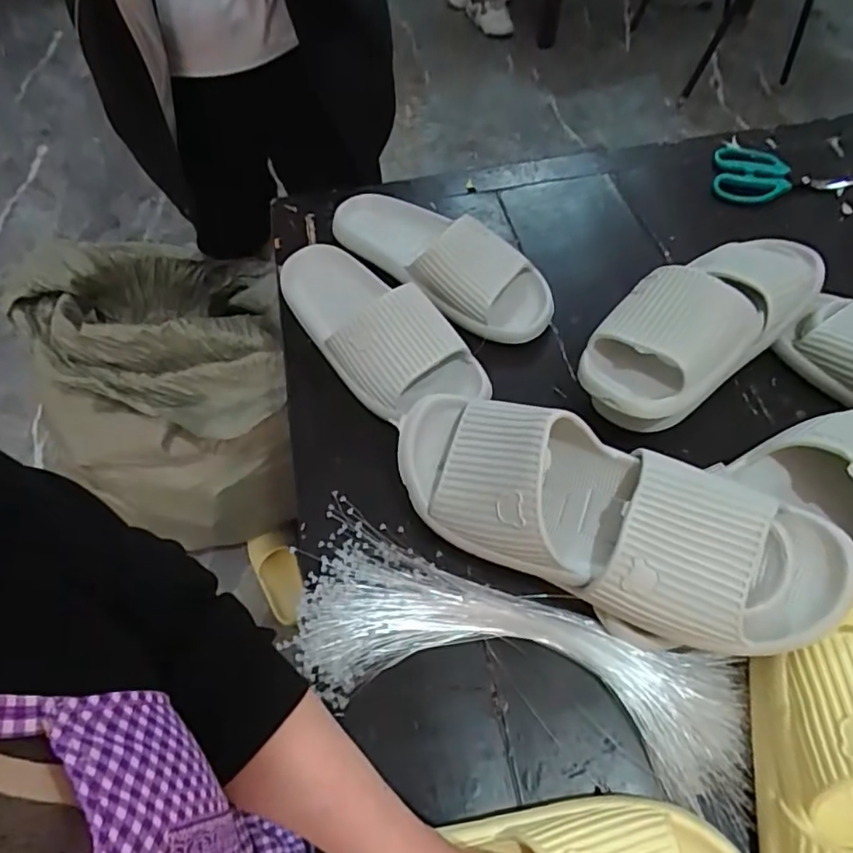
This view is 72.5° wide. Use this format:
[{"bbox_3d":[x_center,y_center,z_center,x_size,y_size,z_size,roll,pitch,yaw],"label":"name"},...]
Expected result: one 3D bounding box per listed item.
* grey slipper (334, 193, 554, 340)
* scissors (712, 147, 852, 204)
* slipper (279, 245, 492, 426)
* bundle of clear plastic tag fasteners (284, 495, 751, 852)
[{"bbox_3d":[0.009,-0.179,0.588,0.259,0.060,0.109,33,66,16],"label":"grey slipper"},{"bbox_3d":[0.418,-0.300,0.687,0.158,0.008,0.086,3,61,1],"label":"scissors"},{"bbox_3d":[-0.059,-0.102,0.547,0.095,0.061,0.251,-39,68,-19],"label":"slipper"},{"bbox_3d":[0.061,0.176,0.420,0.336,0.021,0.127,21,63,11],"label":"bundle of clear plastic tag fasteners"}]

